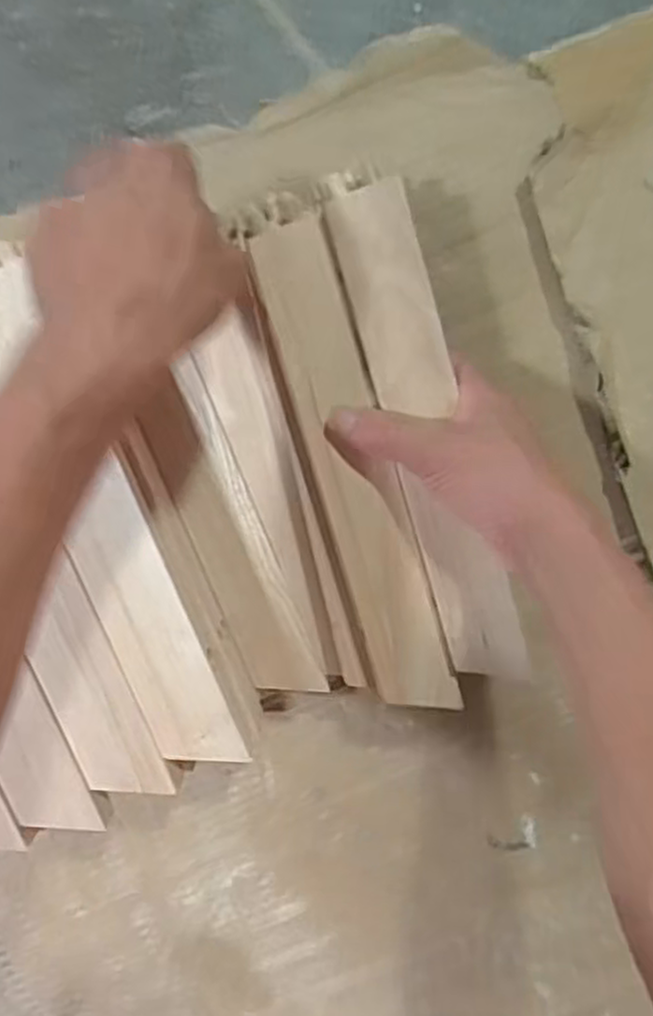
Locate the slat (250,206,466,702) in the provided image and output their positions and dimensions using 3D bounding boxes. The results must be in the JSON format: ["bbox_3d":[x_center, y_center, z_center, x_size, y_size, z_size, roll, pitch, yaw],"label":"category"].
[{"bbox_3d":[0.018,-0.017,0.415,0.044,0.006,0.279,-16,98,1],"label":"slat"}]

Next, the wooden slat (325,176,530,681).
[{"bbox_3d":[0.059,-0.036,0.411,0.046,0.005,0.279,-15,97,1],"label":"wooden slat"}]

